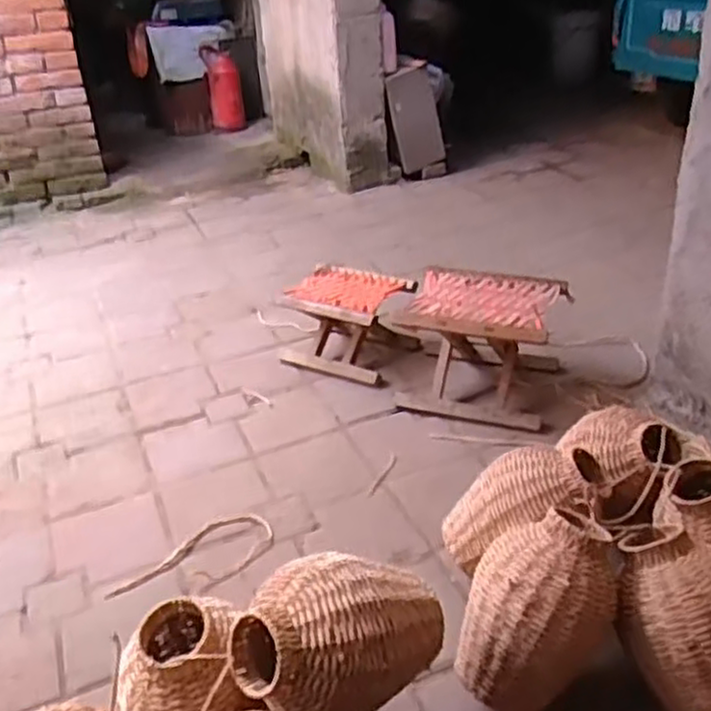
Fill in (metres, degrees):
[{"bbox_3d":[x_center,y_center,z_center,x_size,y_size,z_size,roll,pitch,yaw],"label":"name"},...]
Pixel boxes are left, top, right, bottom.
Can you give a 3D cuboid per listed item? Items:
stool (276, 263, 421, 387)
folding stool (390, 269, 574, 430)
[{"bbox_3d":[-0.023,-0.082,1.824,0.306,0.189,0.238,13,34,26],"label":"stool"},{"bbox_3d":[0.282,-0.028,1.653,0.326,0.234,0.294,11,34,24],"label":"folding stool"}]

